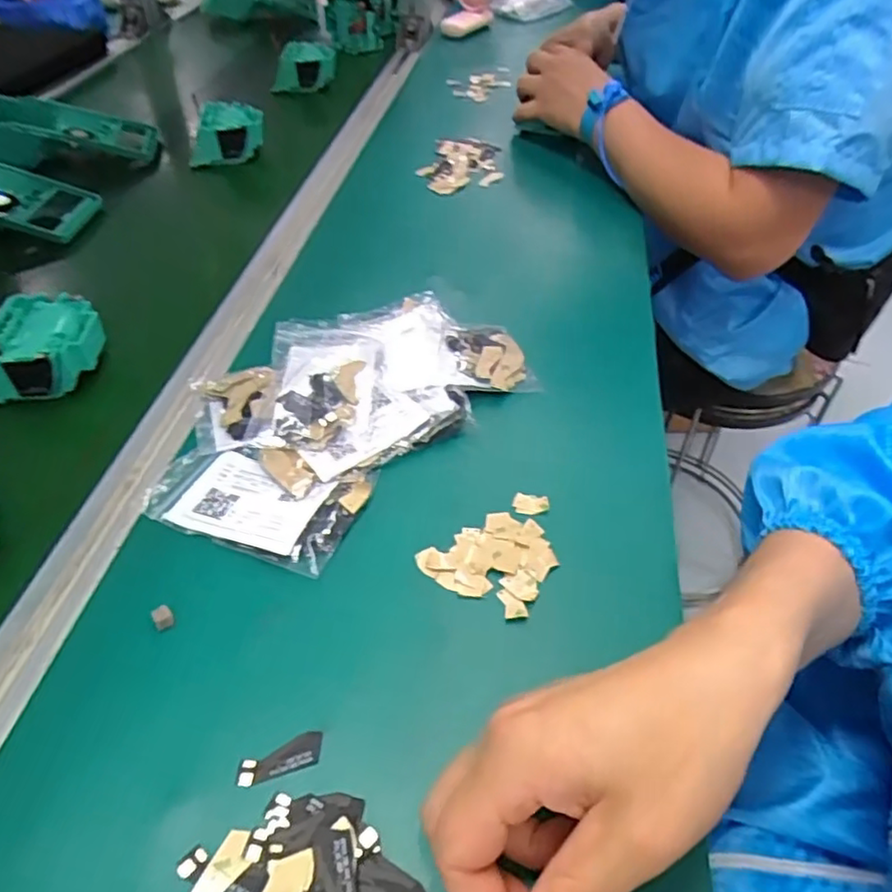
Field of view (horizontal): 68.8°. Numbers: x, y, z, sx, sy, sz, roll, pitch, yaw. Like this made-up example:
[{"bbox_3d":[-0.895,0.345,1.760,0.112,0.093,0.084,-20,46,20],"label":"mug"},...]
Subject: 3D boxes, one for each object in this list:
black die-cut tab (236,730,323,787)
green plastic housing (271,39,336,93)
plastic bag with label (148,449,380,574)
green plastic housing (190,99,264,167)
[{"bbox_3d":[-0.071,0.133,0.279,0.036,0.004,0.014,-14,48,-13],"label":"black die-cut tab"},{"bbox_3d":[-0.186,-0.496,0.853,0.086,0.044,0.068,-10,47,-9],"label":"green plastic housing"},{"bbox_3d":[-0.107,0.027,0.369,0.115,0.008,0.070,15,48,14],"label":"plastic bag with label"},{"bbox_3d":[-0.237,-0.340,0.706,0.079,0.044,0.067,-6,47,-6],"label":"green plastic housing"}]

